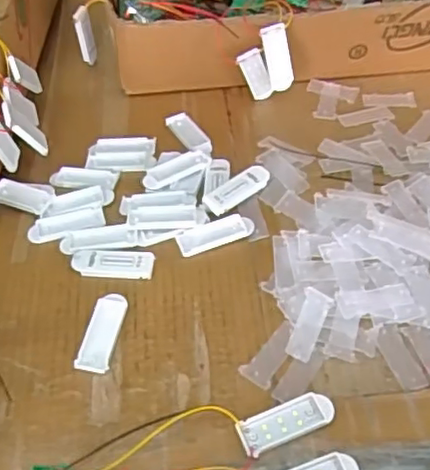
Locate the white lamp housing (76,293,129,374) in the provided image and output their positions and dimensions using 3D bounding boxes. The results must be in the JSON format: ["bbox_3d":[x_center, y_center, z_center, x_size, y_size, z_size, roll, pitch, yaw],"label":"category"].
[{"bbox_3d":[-0.073,0.063,0.406,0.021,0.006,0.057,7,50,8],"label":"white lamp housing"}]

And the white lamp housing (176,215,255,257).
[{"bbox_3d":[0.000,-0.001,0.454,0.056,0.007,0.021,-18,52,-13],"label":"white lamp housing"}]

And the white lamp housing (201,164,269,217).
[{"bbox_3d":[0.018,-0.036,0.479,0.058,0.007,0.021,-33,56,-24],"label":"white lamp housing"}]

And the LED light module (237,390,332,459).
[{"bbox_3d":[0.043,0.111,0.364,0.057,0.007,0.022,-19,52,-14],"label":"LED light module"}]

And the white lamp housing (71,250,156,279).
[{"bbox_3d":[-0.073,0.020,0.441,0.058,0.006,0.022,1,50,3],"label":"white lamp housing"}]

